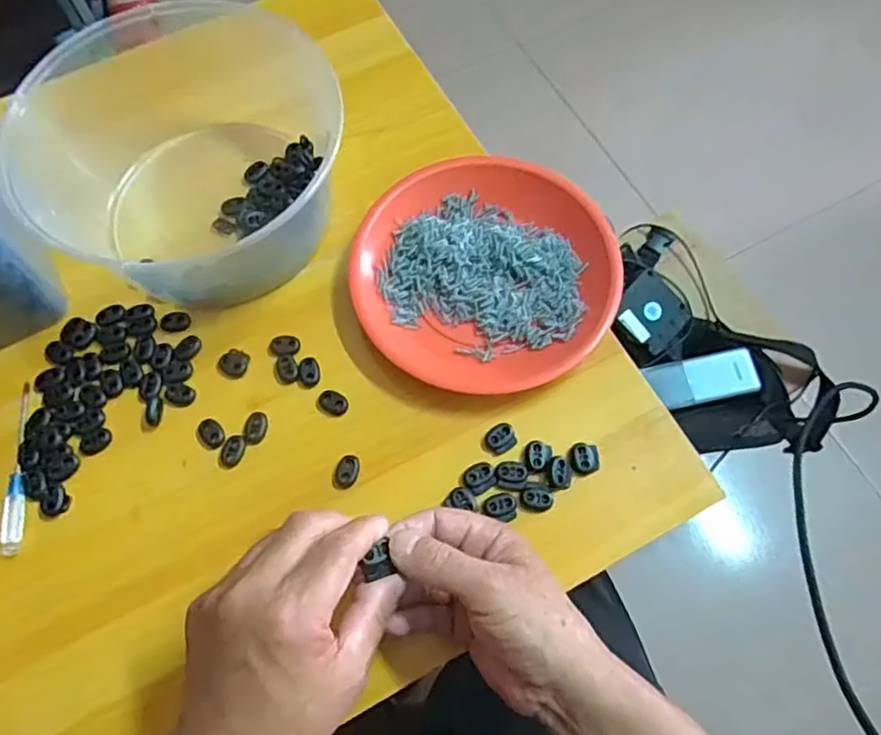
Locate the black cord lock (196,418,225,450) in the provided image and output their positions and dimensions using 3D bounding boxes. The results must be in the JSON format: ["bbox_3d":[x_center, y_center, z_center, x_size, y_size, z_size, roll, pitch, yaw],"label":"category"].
[{"bbox_3d":[-0.160,0.046,0.441,0.017,0.004,0.023,-41,73,-15],"label":"black cord lock"}]

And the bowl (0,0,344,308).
[{"bbox_3d":[-0.186,-0.161,0.482,0.238,0.102,0.209,18,69,8],"label":"bowl"}]

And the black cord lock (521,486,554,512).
[{"bbox_3d":[0.064,0.087,0.418,0.021,0.004,0.015,-1,68,0],"label":"black cord lock"}]

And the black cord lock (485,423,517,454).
[{"bbox_3d":[0.042,0.048,0.436,0.020,0.004,0.018,-23,70,-9],"label":"black cord lock"}]

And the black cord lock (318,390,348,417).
[{"bbox_3d":[-0.076,0.025,0.448,0.022,0.004,0.016,36,73,14],"label":"black cord lock"}]

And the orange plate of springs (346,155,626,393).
[{"bbox_3d":[0.032,-0.070,0.469,0.191,0.032,0.174,0,68,0],"label":"orange plate of springs"}]

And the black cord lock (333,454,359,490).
[{"bbox_3d":[-0.064,0.071,0.431,0.016,0.007,0.023,12,68,5],"label":"black cord lock"}]

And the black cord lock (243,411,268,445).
[{"bbox_3d":[-0.129,0.042,0.443,0.015,0.004,0.023,10,68,4],"label":"black cord lock"}]

